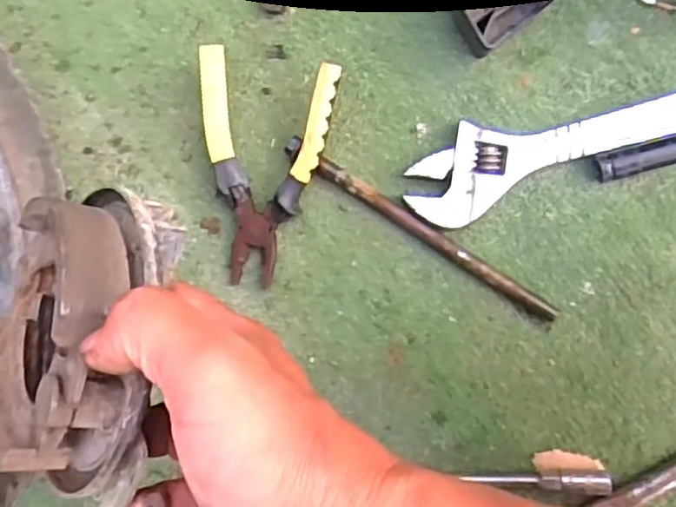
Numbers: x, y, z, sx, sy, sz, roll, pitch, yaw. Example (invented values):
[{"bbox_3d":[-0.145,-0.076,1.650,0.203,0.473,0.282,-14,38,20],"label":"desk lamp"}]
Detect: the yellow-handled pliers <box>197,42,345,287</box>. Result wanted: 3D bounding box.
[{"bbox_3d":[-0.062,-0.060,0.506,0.101,0.036,0.162,13,94,7],"label":"yellow-handled pliers"}]

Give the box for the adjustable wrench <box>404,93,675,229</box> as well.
[{"bbox_3d":[0.189,-0.090,0.478,0.285,0.024,0.060,-20,89,8],"label":"adjustable wrench"}]

